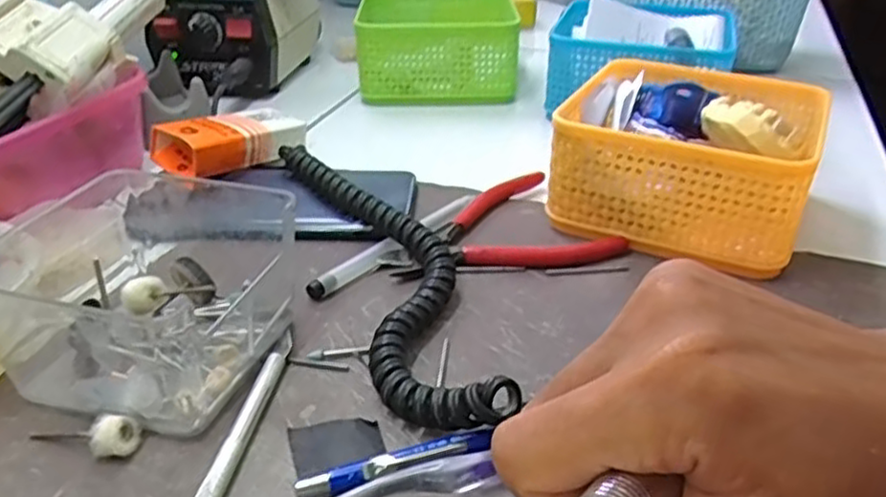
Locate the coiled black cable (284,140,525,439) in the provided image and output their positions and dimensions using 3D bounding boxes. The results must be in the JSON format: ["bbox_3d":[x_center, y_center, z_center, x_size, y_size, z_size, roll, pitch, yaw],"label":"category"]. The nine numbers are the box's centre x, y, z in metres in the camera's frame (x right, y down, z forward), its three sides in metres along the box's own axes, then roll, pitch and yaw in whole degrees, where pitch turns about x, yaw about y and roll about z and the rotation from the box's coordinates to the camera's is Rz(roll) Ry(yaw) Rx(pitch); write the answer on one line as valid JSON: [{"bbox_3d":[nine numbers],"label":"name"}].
[{"bbox_3d":[-0.028,0.001,0.349,0.055,0.029,0.248,-11,33,-17],"label":"coiled black cable"}]

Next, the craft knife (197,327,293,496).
[{"bbox_3d":[-0.075,0.070,0.260,0.008,0.010,0.131,3,32,6],"label":"craft knife"}]

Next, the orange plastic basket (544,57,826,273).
[{"bbox_3d":[0.142,-0.055,0.415,0.130,0.064,0.135,15,35,23],"label":"orange plastic basket"}]

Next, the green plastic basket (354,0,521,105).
[{"bbox_3d":[-0.005,-0.178,0.614,0.127,0.058,0.128,-1,32,-1],"label":"green plastic basket"}]

